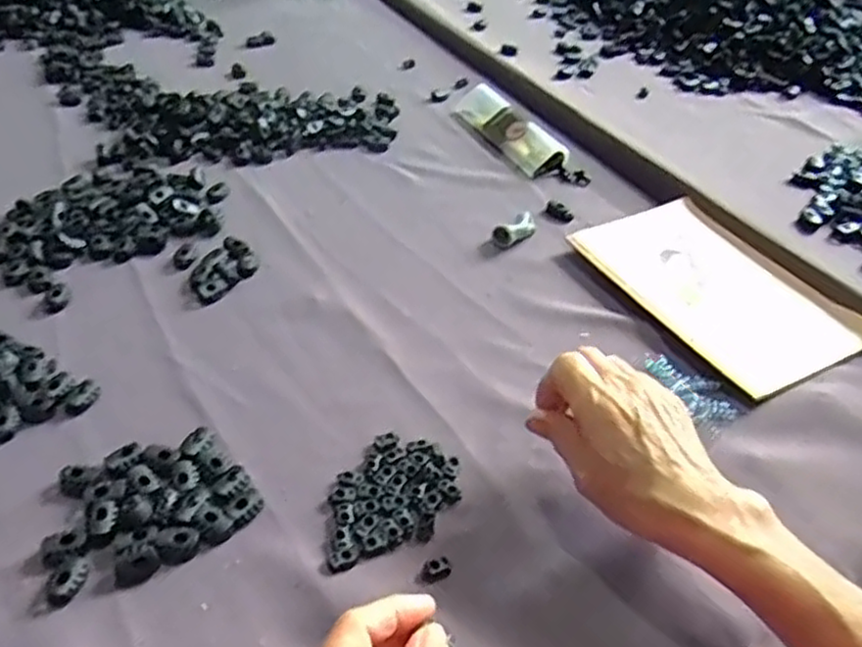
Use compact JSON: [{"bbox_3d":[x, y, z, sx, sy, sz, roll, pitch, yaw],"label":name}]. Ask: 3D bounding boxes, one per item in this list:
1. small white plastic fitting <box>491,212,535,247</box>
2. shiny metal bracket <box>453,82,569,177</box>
[{"bbox_3d":[0.073,-0.081,0.617,0.023,0.019,0.036,32,49,28],"label":"small white plastic fitting"},{"bbox_3d":[0.077,-0.206,0.744,0.043,0.022,0.159,-17,46,-21],"label":"shiny metal bracket"}]

